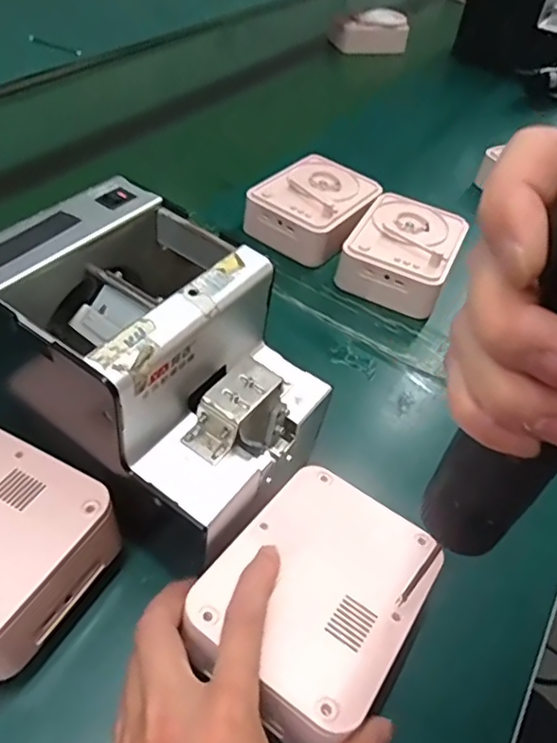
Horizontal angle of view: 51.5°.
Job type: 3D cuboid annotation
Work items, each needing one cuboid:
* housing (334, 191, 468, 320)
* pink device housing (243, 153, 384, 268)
[{"bbox_3d":[0.121,-0.115,0.562,0.095,0.049,0.119,22,48,15],"label":"housing"},{"bbox_3d":[0.040,-0.168,0.597,0.103,0.053,0.118,28,50,20],"label":"pink device housing"}]

